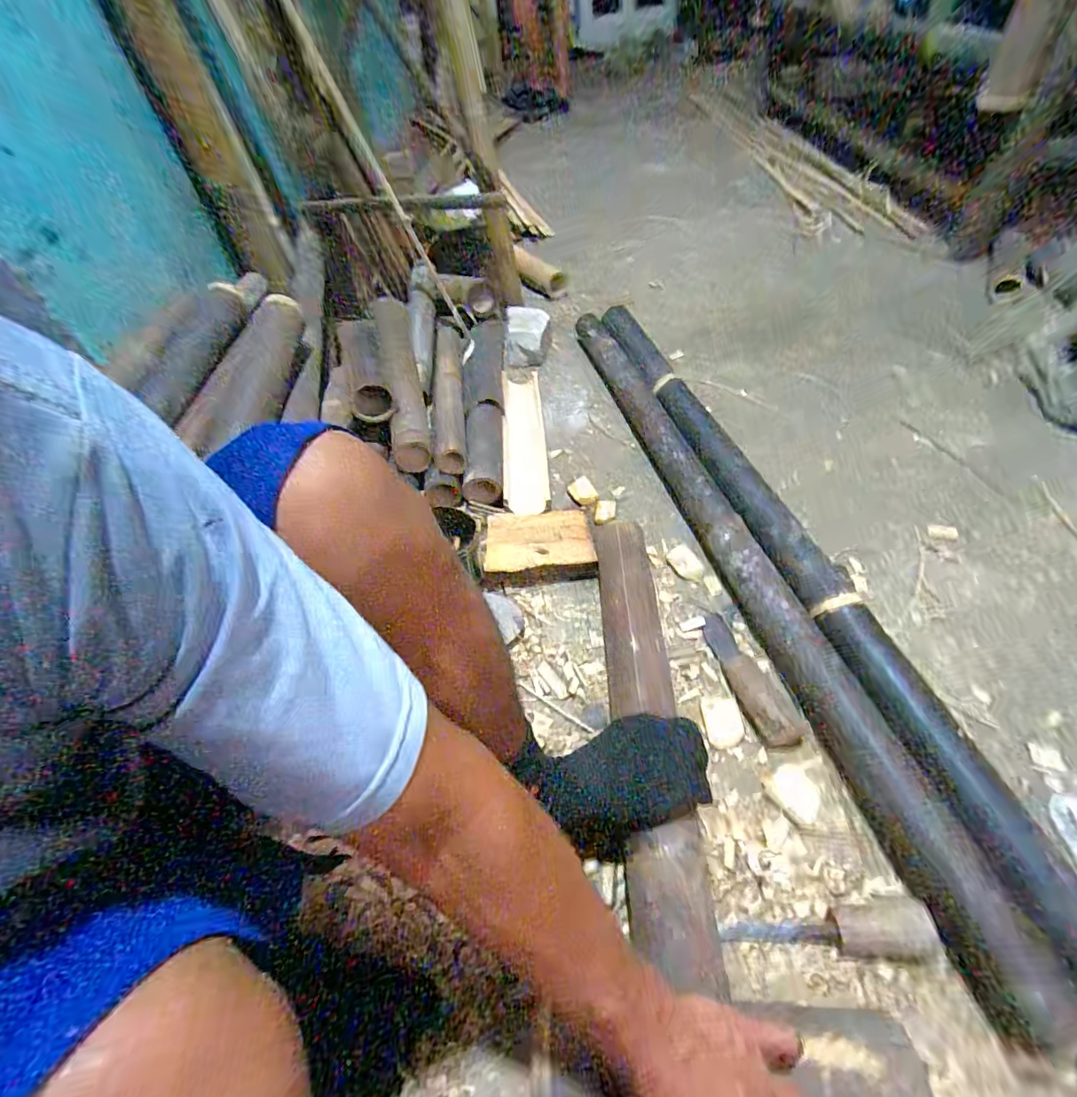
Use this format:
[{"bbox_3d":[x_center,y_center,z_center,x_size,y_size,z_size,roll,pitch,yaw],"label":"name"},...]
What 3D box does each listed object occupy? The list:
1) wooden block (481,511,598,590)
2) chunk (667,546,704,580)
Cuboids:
[{"bbox_3d":[-0.001,0.001,0.789,0.173,0.052,0.123,-9,50,-2],"label":"wooden block"},{"bbox_3d":[0.226,0.023,0.769,0.036,0.021,0.058,-28,53,-16],"label":"chunk"}]

